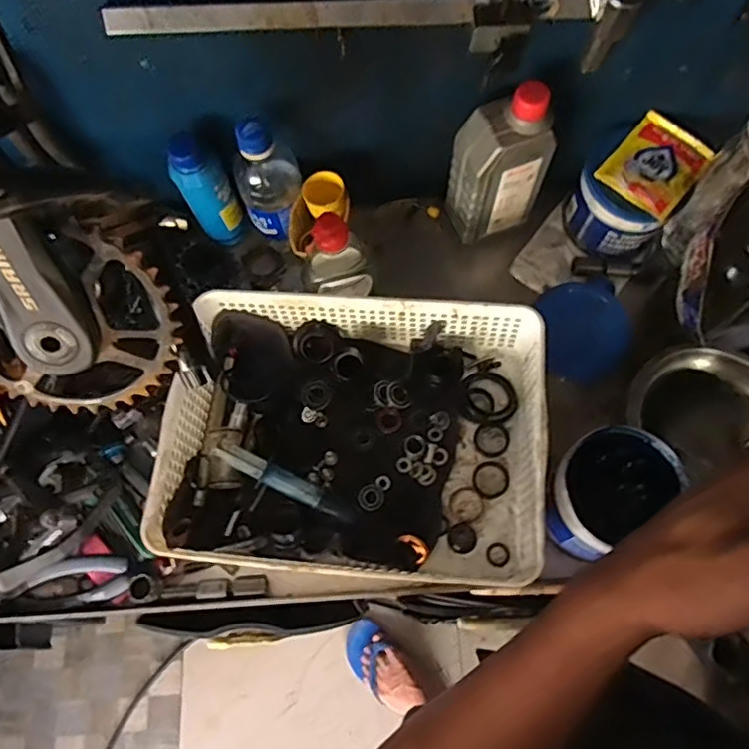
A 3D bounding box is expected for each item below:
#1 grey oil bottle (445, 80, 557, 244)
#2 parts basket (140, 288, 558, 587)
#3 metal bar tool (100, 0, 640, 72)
[{"bbox_3d":[0.123,-0.201,0.596,0.085,0.174,0.053,-16,70,-3],"label":"grey oil bottle"},{"bbox_3d":[-0.017,0.056,0.568,0.327,0.082,0.248,5,71,4],"label":"parts basket"},{"bbox_3d":[0.017,-0.260,0.465,0.426,0.096,0.056,-5,70,1],"label":"metal bar tool"}]

